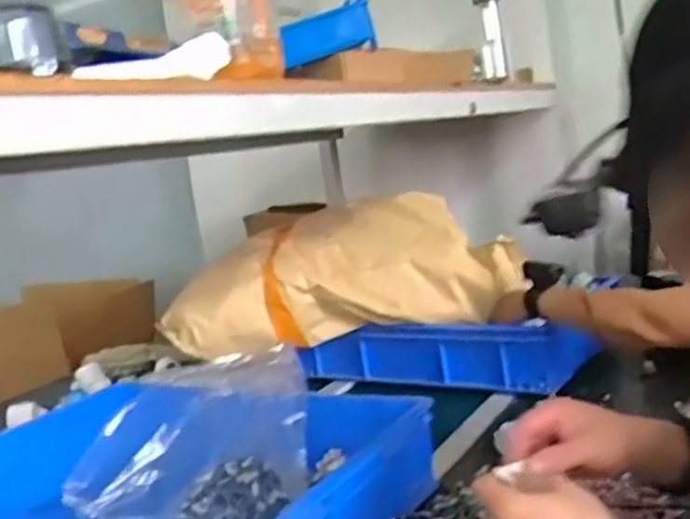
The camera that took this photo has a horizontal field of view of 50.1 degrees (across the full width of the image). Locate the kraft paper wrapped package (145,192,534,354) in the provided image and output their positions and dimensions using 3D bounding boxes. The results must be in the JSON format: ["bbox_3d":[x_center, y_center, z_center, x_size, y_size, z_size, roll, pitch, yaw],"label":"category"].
[{"bbox_3d":[-0.008,0.022,1.488,0.652,0.220,0.303,-7,8,4],"label":"kraft paper wrapped package"}]

